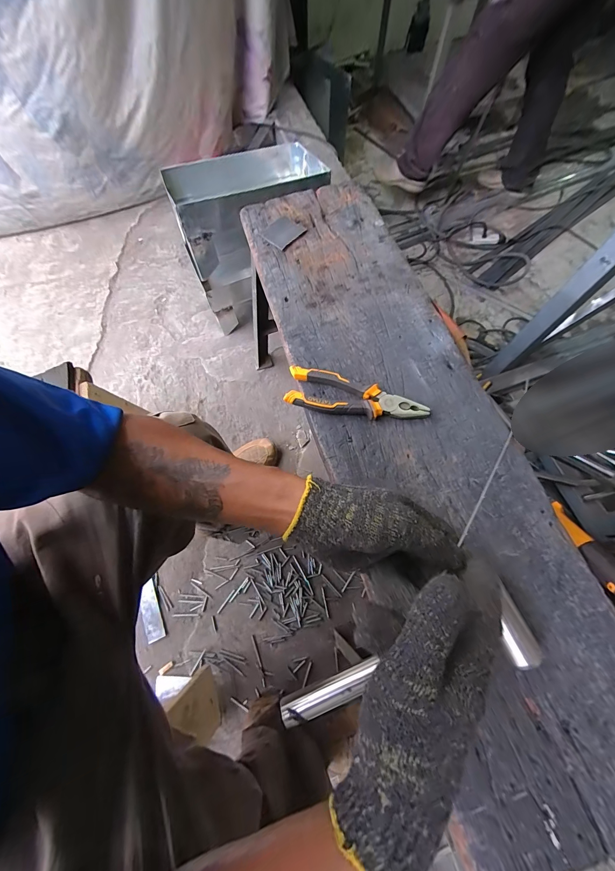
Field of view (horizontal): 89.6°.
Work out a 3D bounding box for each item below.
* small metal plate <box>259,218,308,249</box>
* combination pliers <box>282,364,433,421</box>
[{"bbox_3d":[-0.048,-0.376,0.573,0.066,0.006,0.070,39,72,16],"label":"small metal plate"},{"bbox_3d":[0.066,-0.049,0.428,0.189,0.021,0.056,15,71,6],"label":"combination pliers"}]

